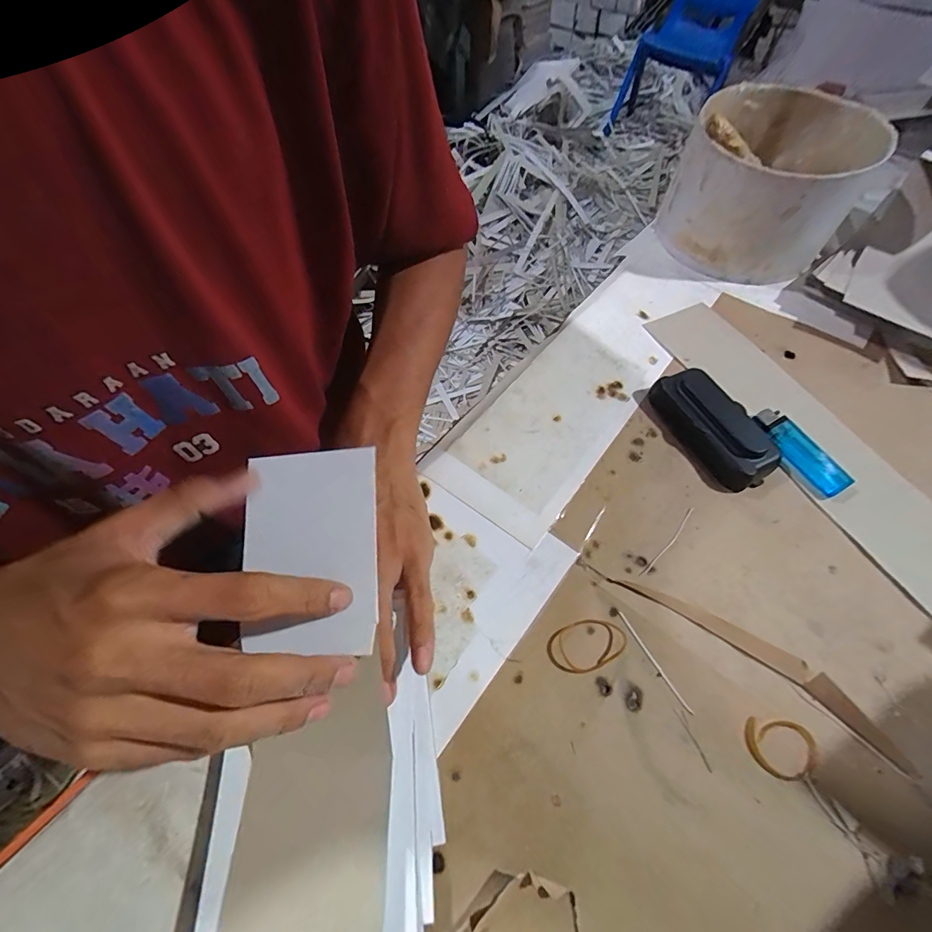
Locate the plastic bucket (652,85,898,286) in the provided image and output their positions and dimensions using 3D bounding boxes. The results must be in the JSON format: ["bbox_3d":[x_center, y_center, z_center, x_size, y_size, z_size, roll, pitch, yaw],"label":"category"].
[{"bbox_3d":[0.312,-0.299,0.458,0.162,0.116,0.204,28,63,14],"label":"plastic bucket"}]

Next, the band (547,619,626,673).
[{"bbox_3d":[0.077,0.113,0.277,0.050,0.004,0.029,-18,62,-11],"label":"band"}]

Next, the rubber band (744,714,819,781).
[{"bbox_3d":[0.181,0.163,0.251,0.039,0.005,0.029,7,60,3],"label":"rubber band"}]

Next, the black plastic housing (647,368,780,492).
[{"bbox_3d":[0.197,-0.032,0.348,0.051,0.026,0.104,-21,62,-13],"label":"black plastic housing"}]

